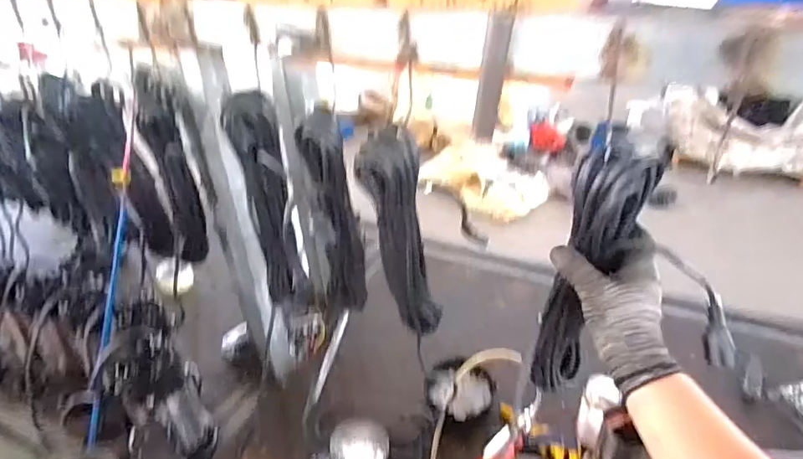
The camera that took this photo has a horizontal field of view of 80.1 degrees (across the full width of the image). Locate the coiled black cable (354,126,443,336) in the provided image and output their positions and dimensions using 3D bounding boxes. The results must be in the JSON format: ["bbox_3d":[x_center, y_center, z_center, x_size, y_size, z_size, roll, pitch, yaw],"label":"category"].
[{"bbox_3d":[0.001,0.019,0.630,0.105,0.312,0.043,0,31,2],"label":"coiled black cable"}]

